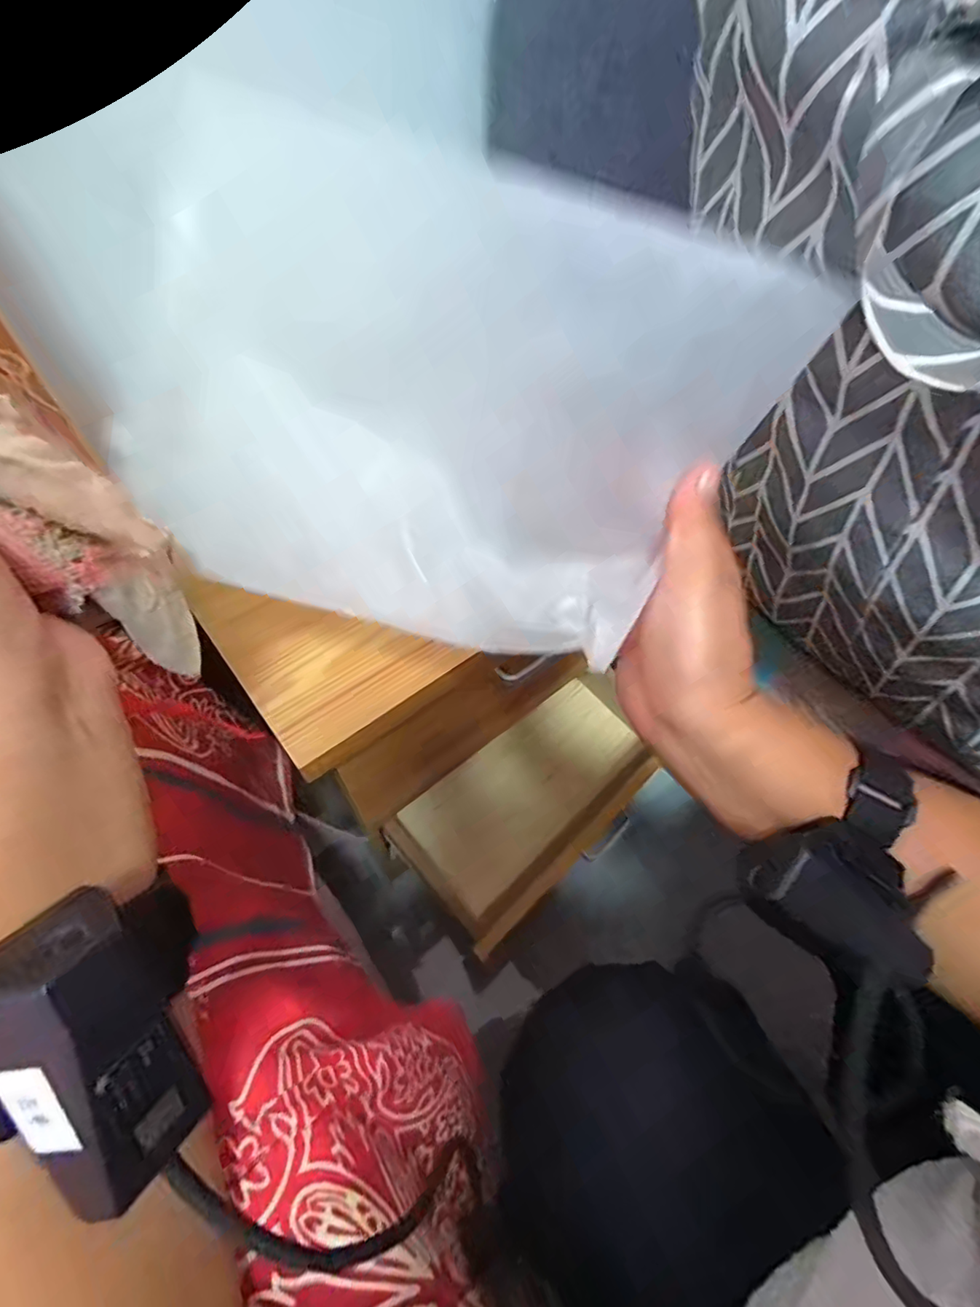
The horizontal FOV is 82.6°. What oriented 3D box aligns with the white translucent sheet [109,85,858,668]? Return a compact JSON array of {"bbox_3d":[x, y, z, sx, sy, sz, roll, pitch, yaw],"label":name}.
[{"bbox_3d":[-0.028,-0.101,0.243,0.249,0.190,0.032,23,22,-1],"label":"white translucent sheet"}]

